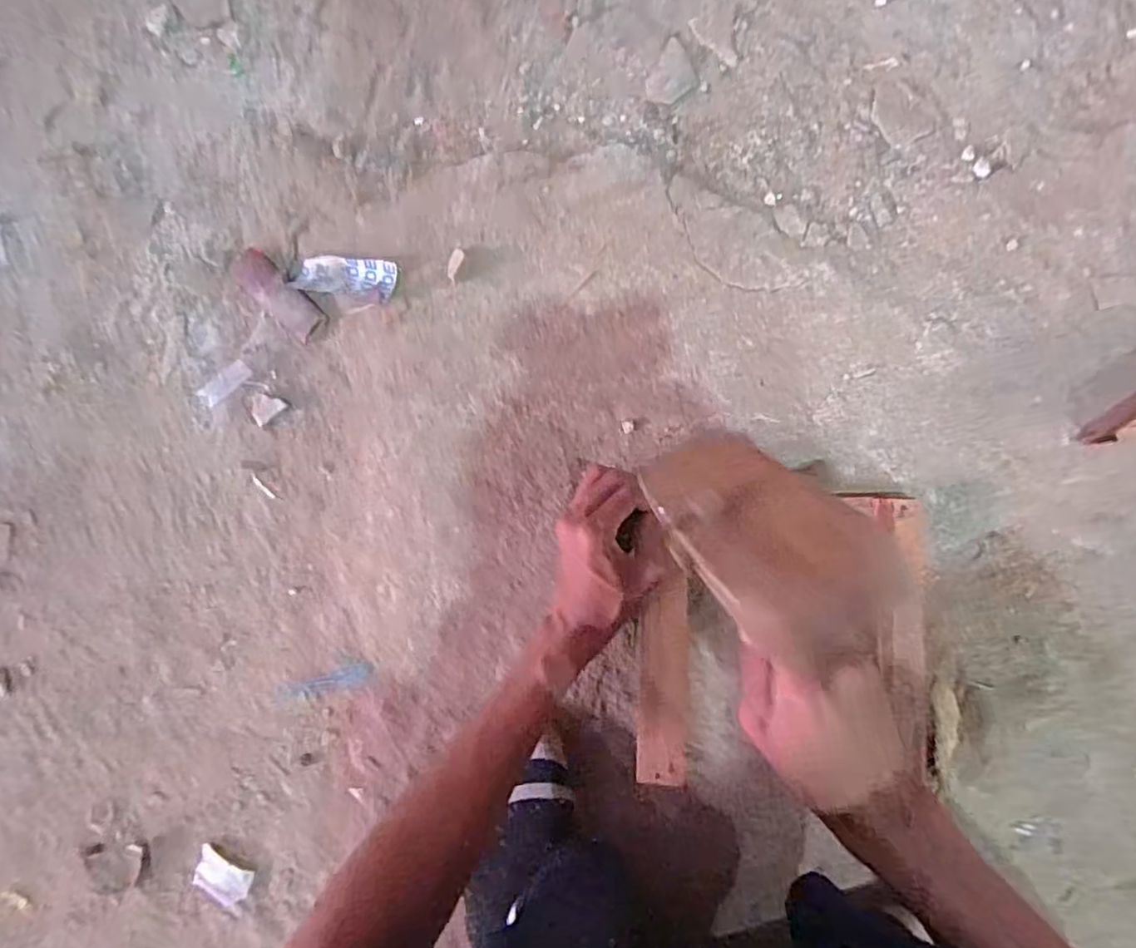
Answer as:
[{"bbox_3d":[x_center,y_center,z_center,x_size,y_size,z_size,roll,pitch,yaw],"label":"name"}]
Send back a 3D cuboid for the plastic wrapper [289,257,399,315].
[{"bbox_3d":[-0.197,-0.168,0.556,0.095,0.007,0.048,8,89,4],"label":"plastic wrapper"}]

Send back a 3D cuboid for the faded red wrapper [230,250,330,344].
[{"bbox_3d":[-0.260,-0.161,0.561,0.101,0.009,0.034,44,91,4],"label":"faded red wrapper"}]

